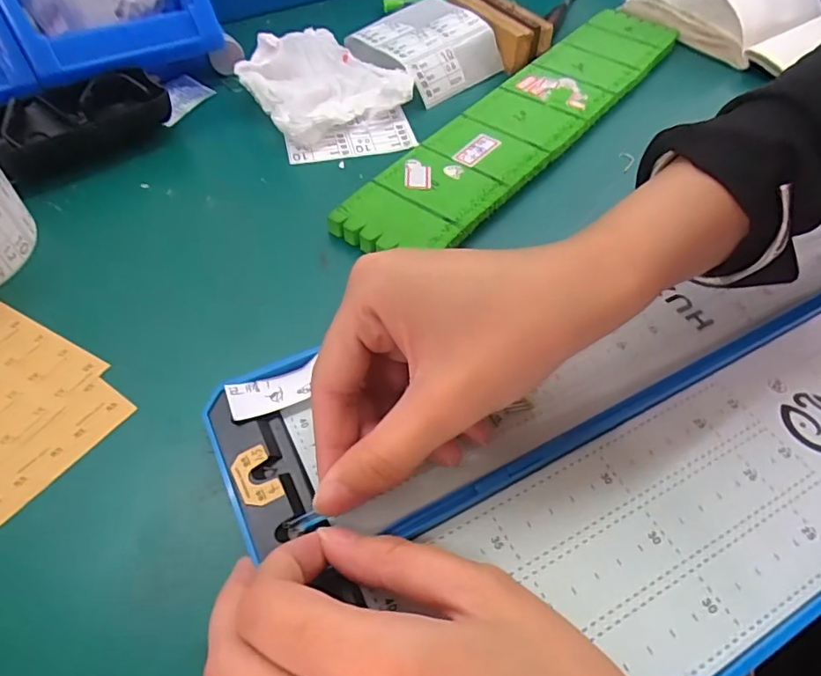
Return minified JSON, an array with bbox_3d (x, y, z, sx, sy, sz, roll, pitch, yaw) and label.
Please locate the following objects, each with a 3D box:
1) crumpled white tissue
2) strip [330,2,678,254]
[{"bbox_3d":[-0.070,-0.185,0.370,0.094,0.025,0.123,-30,60,-21],"label":"crumpled white tissue"},{"bbox_3d":[0.085,-0.152,0.356,0.069,0.013,0.338,33,59,21],"label":"strip"}]

